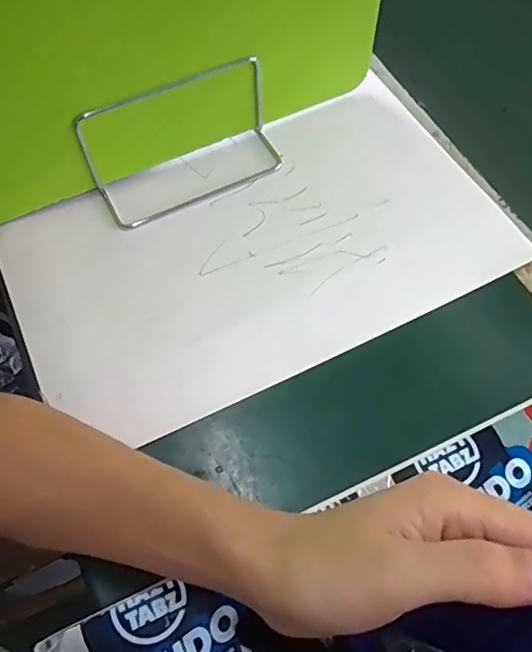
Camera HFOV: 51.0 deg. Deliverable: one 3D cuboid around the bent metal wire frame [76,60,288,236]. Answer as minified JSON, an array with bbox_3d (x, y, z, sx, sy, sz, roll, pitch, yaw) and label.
[{"bbox_3d":[-0.062,-0.141,0.426,0.149,0.074,0.058,-23,63,-10],"label":"bent metal wire frame"}]

